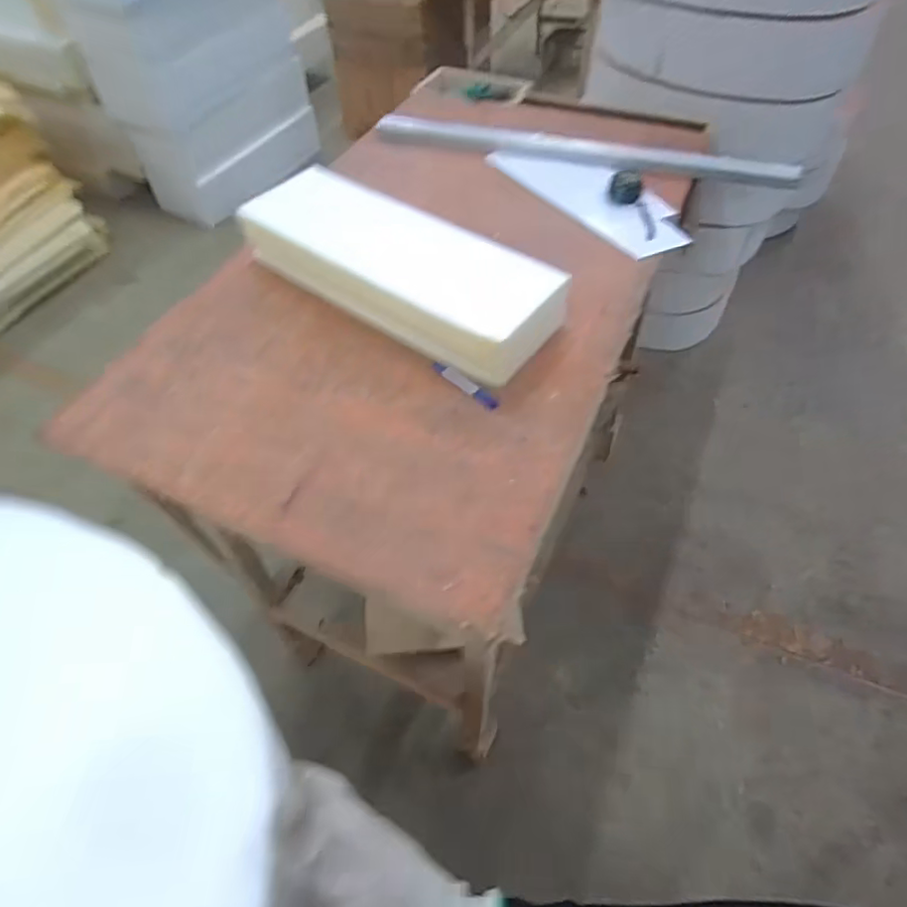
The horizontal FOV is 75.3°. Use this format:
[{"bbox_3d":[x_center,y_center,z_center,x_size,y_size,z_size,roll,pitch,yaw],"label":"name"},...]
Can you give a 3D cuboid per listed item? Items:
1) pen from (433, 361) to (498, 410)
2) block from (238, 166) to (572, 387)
[{"bbox_3d":[0.017,-0.105,0.880,0.020,0.017,0.132,-37,61,-23],"label":"pen"},{"bbox_3d":[-0.087,-0.314,0.966,0.554,0.101,0.195,33,61,23],"label":"block"}]

